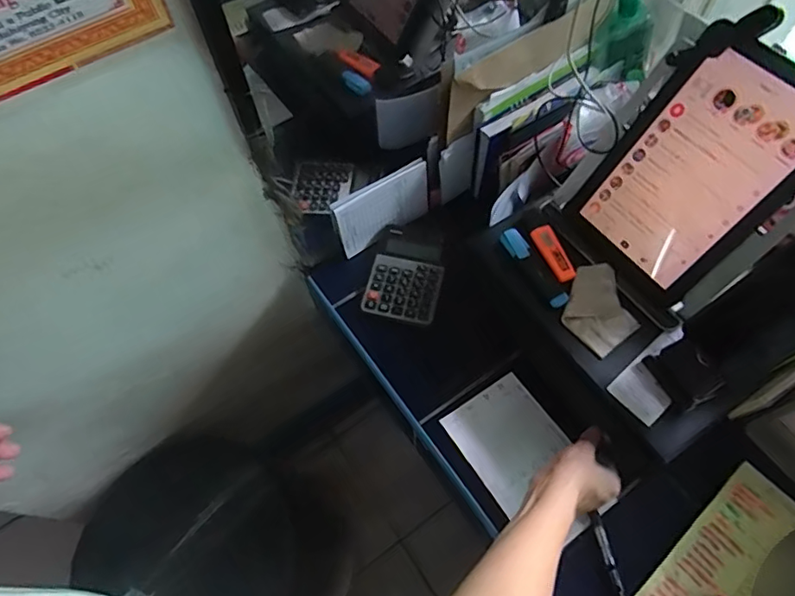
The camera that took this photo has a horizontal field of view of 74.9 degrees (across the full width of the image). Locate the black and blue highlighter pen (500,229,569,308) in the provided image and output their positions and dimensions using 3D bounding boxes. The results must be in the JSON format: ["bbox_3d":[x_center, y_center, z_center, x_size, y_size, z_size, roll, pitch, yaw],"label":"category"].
[{"bbox_3d":[0.165,-0.038,0.627,0.027,0.012,0.112,-29,64,-13],"label":"black and blue highlighter pen"}]

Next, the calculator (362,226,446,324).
[{"bbox_3d":[0.014,-0.036,0.734,0.100,0.017,0.140,11,62,8],"label":"calculator"}]

